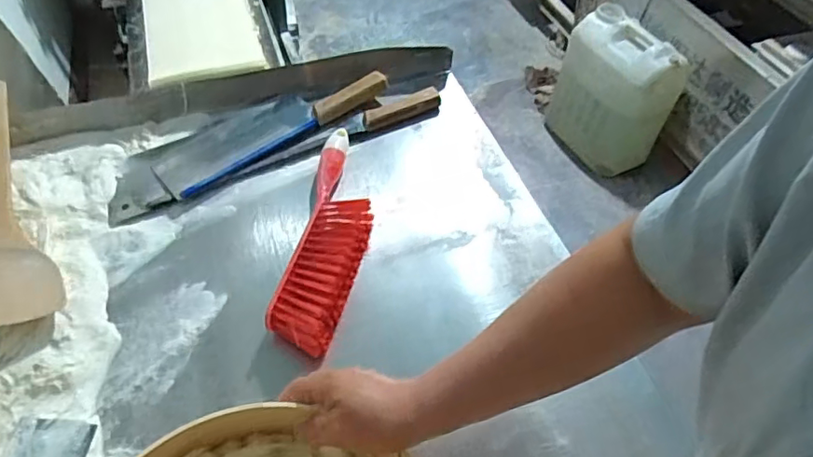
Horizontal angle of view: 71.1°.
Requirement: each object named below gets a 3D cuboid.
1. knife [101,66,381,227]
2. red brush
[{"bbox_3d":[-0.191,-0.133,0.754,0.363,0.037,0.115,-27,57,-22],"label":"knife"},{"bbox_3d":[-0.082,-0.002,0.636,0.078,0.041,0.304,7,51,4],"label":"red brush"}]

